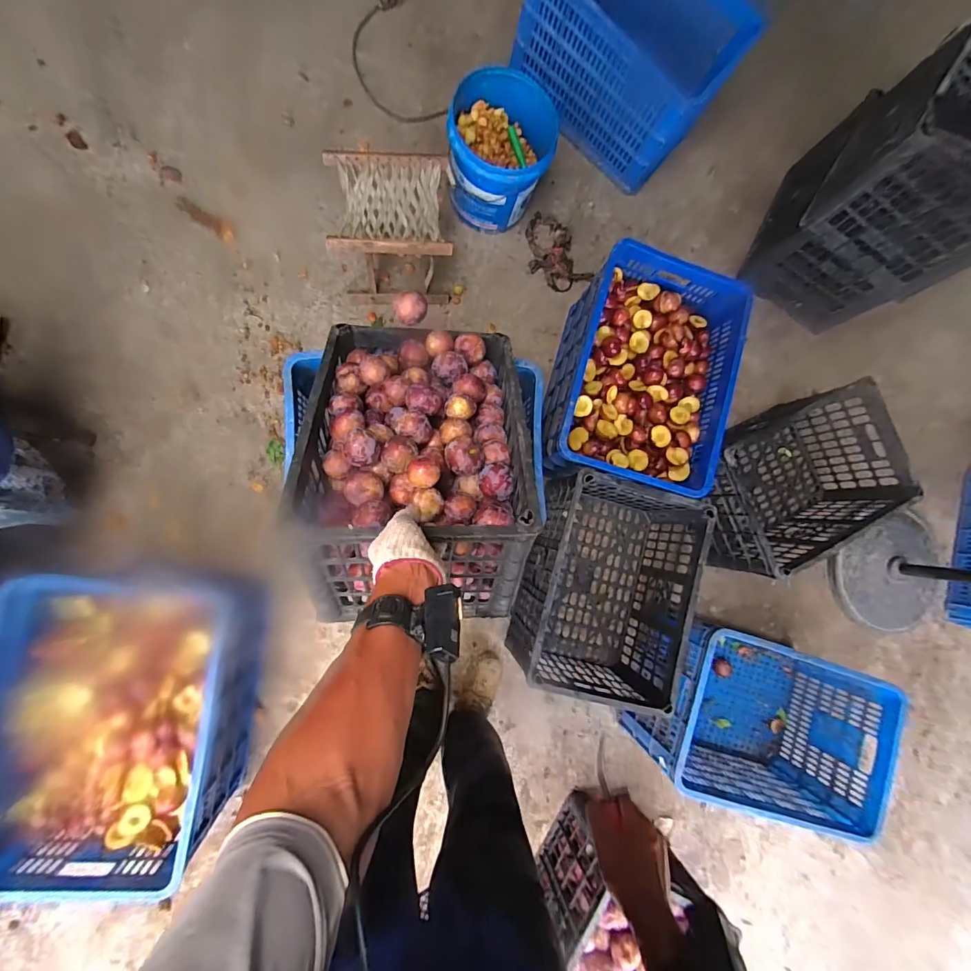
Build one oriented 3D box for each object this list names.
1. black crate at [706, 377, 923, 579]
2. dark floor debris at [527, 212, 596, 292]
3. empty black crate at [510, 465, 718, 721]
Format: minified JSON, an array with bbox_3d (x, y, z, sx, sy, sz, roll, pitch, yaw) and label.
[{"bbox_3d":[0.836,-0.011,1.245,0.495,0.295,0.367,-24,89,-9],"label":"black crate"},{"bbox_3d":[0.196,-0.702,1.315,0.153,0.040,0.242,-29,90,-9],"label":"dark floor debris"},{"bbox_3d":[0.297,0.251,1.123,0.354,0.299,0.483,16,83,-6],"label":"empty black crate"}]

